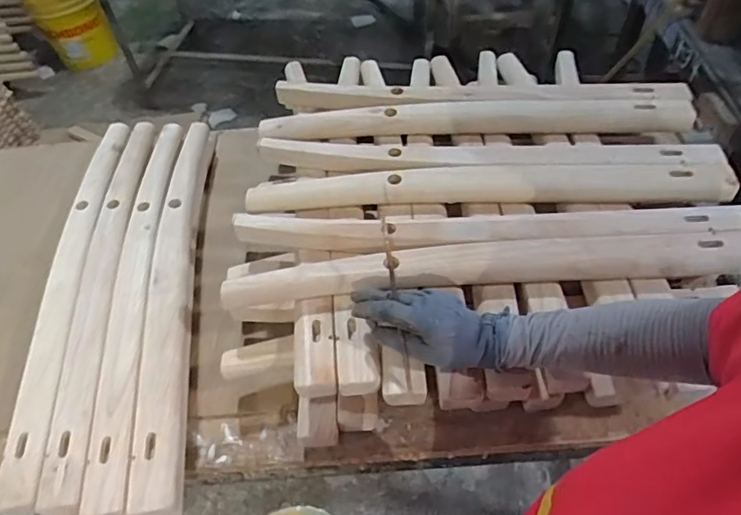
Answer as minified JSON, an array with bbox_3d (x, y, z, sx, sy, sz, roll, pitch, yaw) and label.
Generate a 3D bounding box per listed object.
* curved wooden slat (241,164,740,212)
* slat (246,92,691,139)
[{"bbox_3d":[0.142,-0.089,0.671,0.581,0.033,0.047,0,52,4],"label":"curved wooden slat"},{"bbox_3d":[0.146,-0.198,0.761,0.598,0.036,0.070,-2,52,3],"label":"slat"}]

